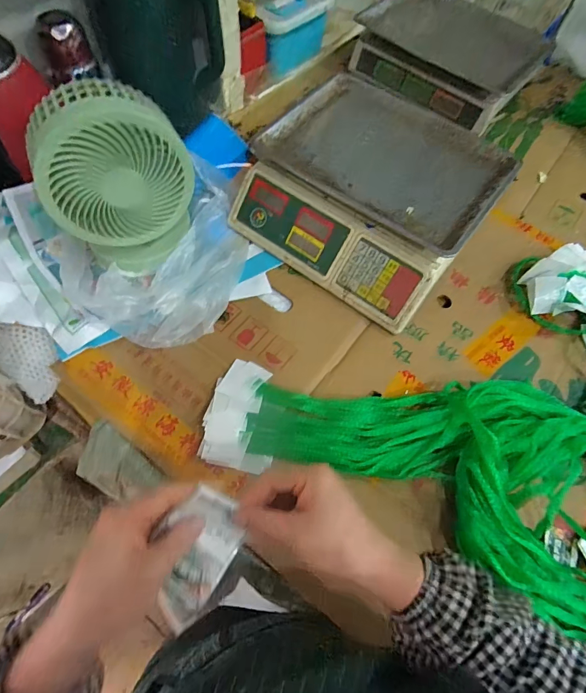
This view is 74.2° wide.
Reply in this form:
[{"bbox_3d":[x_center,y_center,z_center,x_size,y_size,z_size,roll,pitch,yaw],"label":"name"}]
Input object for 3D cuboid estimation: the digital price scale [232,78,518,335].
[{"bbox_3d":[0.121,-0.240,0.609,0.329,0.117,0.317,36,66,15],"label":"digital price scale"}]

